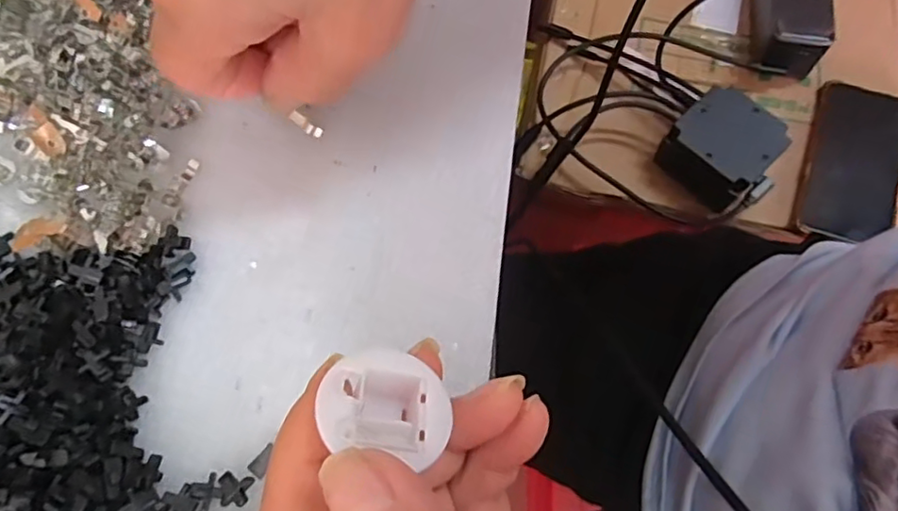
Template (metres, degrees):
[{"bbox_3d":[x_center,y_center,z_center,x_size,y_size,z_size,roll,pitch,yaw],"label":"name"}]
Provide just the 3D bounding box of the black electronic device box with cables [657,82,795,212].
[{"bbox_3d":[0.225,-0.085,0.503,0.084,0.049,0.085,-40,75,-14],"label":"black electronic device box with cables"}]

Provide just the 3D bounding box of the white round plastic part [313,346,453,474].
[{"bbox_3d":[-0.016,0.039,0.152,0.030,0.013,0.027,21,48,-7],"label":"white round plastic part"}]

